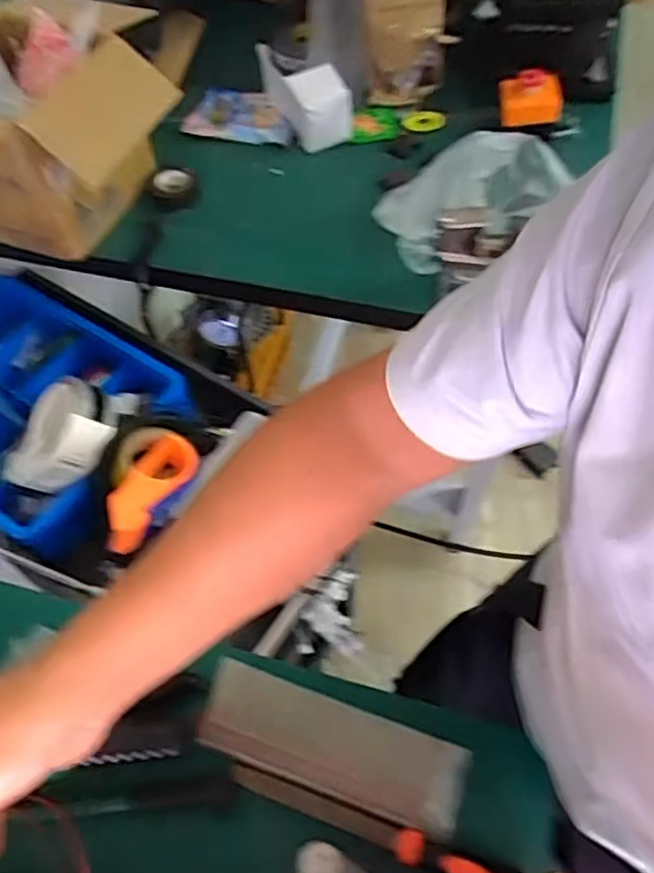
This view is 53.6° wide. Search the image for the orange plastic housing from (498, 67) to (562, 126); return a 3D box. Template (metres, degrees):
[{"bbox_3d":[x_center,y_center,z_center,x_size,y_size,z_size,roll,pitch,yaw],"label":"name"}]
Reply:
[{"bbox_3d":[0.313,-0.514,0.981,0.100,0.057,0.058,-2,57,1],"label":"orange plastic housing"}]

